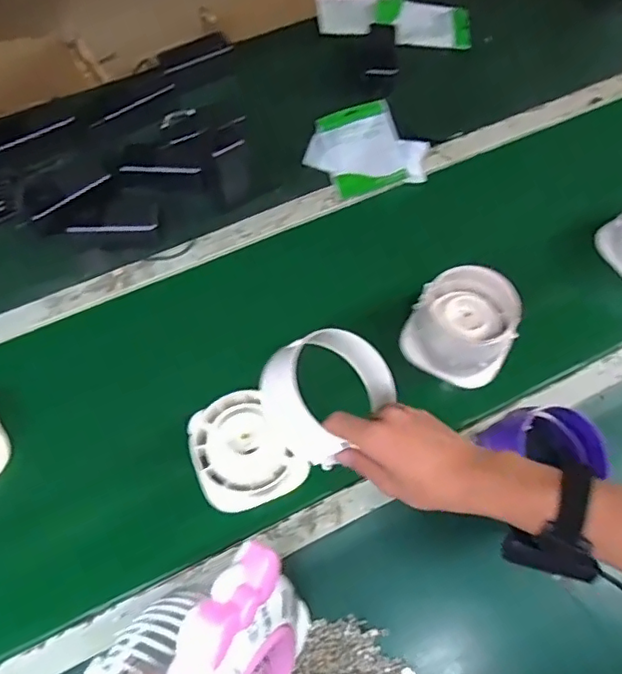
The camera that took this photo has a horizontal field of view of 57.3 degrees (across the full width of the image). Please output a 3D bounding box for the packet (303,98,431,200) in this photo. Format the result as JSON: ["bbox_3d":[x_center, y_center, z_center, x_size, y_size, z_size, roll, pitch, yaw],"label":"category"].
[{"bbox_3d":[0.090,-0.320,0.967,0.195,0.038,0.169,-14,63,-5],"label":"packet"}]

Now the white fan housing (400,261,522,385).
[{"bbox_3d":[0.206,-0.016,0.779,0.137,0.109,0.123,26,67,15],"label":"white fan housing"}]

